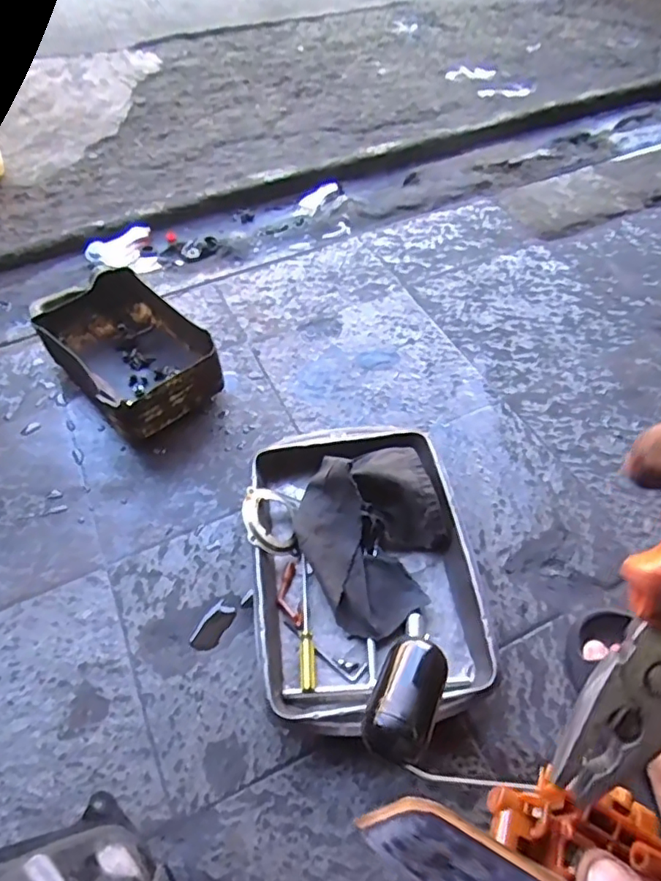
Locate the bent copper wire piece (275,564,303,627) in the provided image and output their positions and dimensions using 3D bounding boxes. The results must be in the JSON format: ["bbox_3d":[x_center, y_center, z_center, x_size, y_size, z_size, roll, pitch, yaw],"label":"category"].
[{"bbox_3d":[-0.050,0.181,0.674,0.028,0.011,0.076,-8,52,-4],"label":"bent copper wire piece"}]

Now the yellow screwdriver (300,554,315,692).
[{"bbox_3d":[-0.027,0.204,0.647,0.013,0.015,0.152,-3,51,0],"label":"yellow screwdriver"}]

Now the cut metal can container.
[{"bbox_3d":[-0.308,-0.139,0.889,0.184,0.094,0.300,-36,58,-24],"label":"cut metal can container"}]

